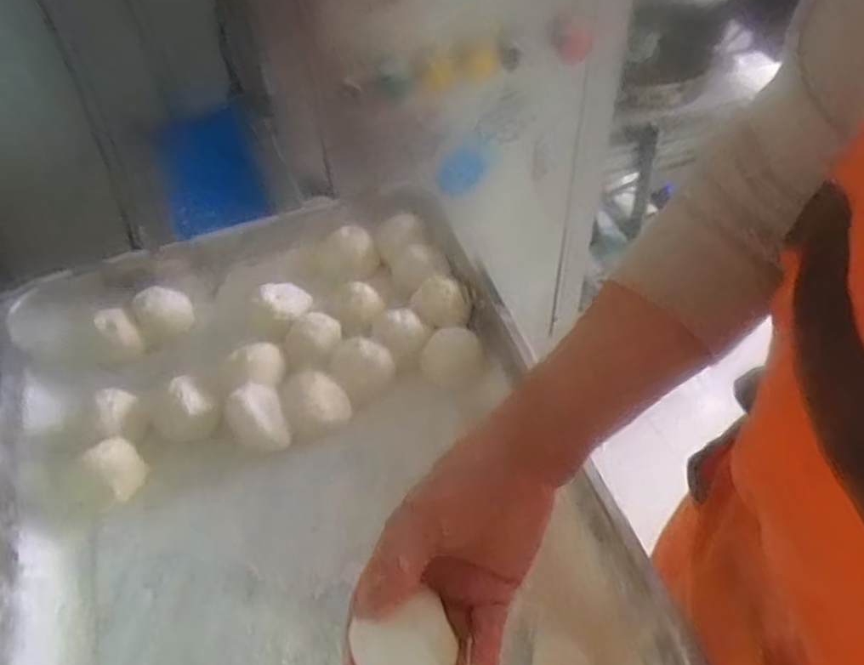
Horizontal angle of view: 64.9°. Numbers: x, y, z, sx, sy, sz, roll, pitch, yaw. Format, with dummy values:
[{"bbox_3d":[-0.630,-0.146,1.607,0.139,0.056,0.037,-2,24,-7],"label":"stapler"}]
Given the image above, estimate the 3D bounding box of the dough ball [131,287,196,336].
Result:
[{"bbox_3d":[-0.225,-0.018,0.573,0.042,0.027,0.039,-1,49,2],"label":"dough ball"}]

